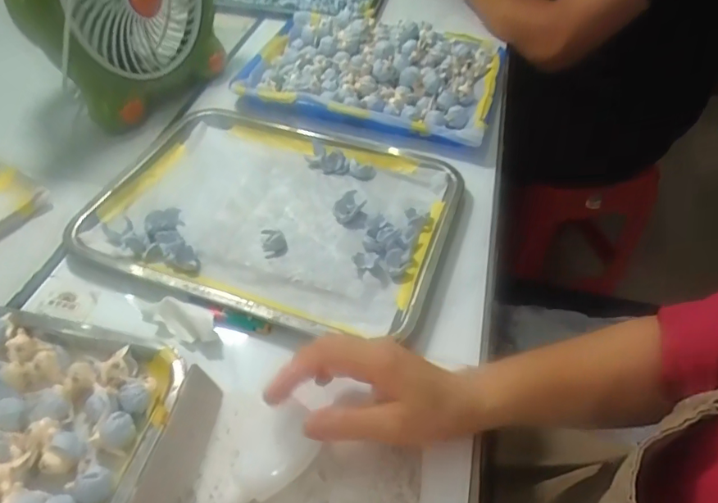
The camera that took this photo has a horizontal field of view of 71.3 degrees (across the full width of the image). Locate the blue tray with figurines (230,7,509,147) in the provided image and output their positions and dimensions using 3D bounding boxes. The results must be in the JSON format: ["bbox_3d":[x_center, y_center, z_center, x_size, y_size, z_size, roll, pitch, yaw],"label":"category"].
[{"bbox_3d":[0.022,-0.256,0.666,0.325,0.060,0.265,16,49,11],"label":"blue tray with figurines"}]

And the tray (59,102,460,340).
[{"bbox_3d":[-0.084,-0.048,0.520,0.346,0.025,0.262,17,49,12],"label":"tray"}]

